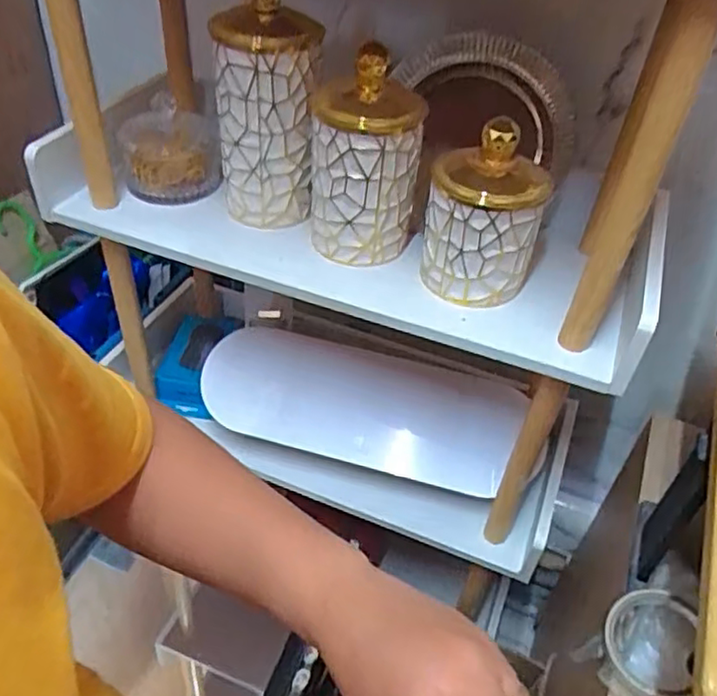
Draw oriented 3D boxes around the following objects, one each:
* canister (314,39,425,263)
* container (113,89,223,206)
[{"bbox_3d":[0.006,-0.175,0.625,0.101,0.169,0.093,6,41,0],"label":"canister"},{"bbox_3d":[-0.208,-0.218,0.725,0.105,0.086,0.095,-9,43,-16],"label":"container"}]

